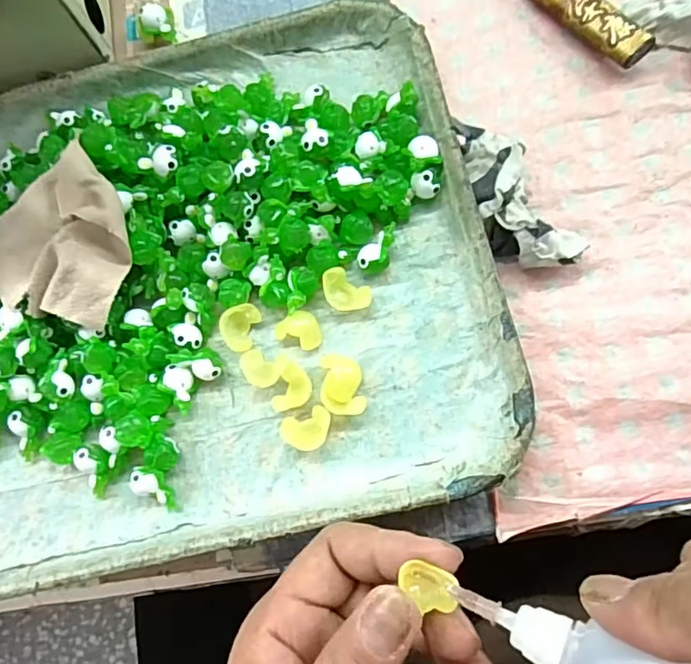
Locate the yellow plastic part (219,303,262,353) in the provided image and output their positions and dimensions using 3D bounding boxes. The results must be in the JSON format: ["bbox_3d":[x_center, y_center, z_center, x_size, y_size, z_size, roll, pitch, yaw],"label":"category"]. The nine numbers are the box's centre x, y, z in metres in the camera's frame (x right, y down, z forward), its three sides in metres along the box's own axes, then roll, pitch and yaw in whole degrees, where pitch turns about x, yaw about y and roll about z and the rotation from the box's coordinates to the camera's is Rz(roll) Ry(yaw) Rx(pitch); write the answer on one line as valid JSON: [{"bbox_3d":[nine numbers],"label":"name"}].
[{"bbox_3d":[-0.053,-0.003,0.284,0.017,0.011,0.023,21,82,10],"label":"yellow plastic part"}]

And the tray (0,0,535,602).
[{"bbox_3d":[-0.103,-0.022,0.287,0.341,0.032,0.263,-13,78,4],"label":"tray"}]

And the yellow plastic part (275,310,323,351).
[{"bbox_3d":[-0.022,-0.002,0.282,0.022,0.009,0.018,23,82,10],"label":"yellow plastic part"}]

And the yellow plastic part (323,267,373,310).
[{"bbox_3d":[0.000,-0.019,0.282,0.025,0.009,0.017,34,84,12],"label":"yellow plastic part"}]

